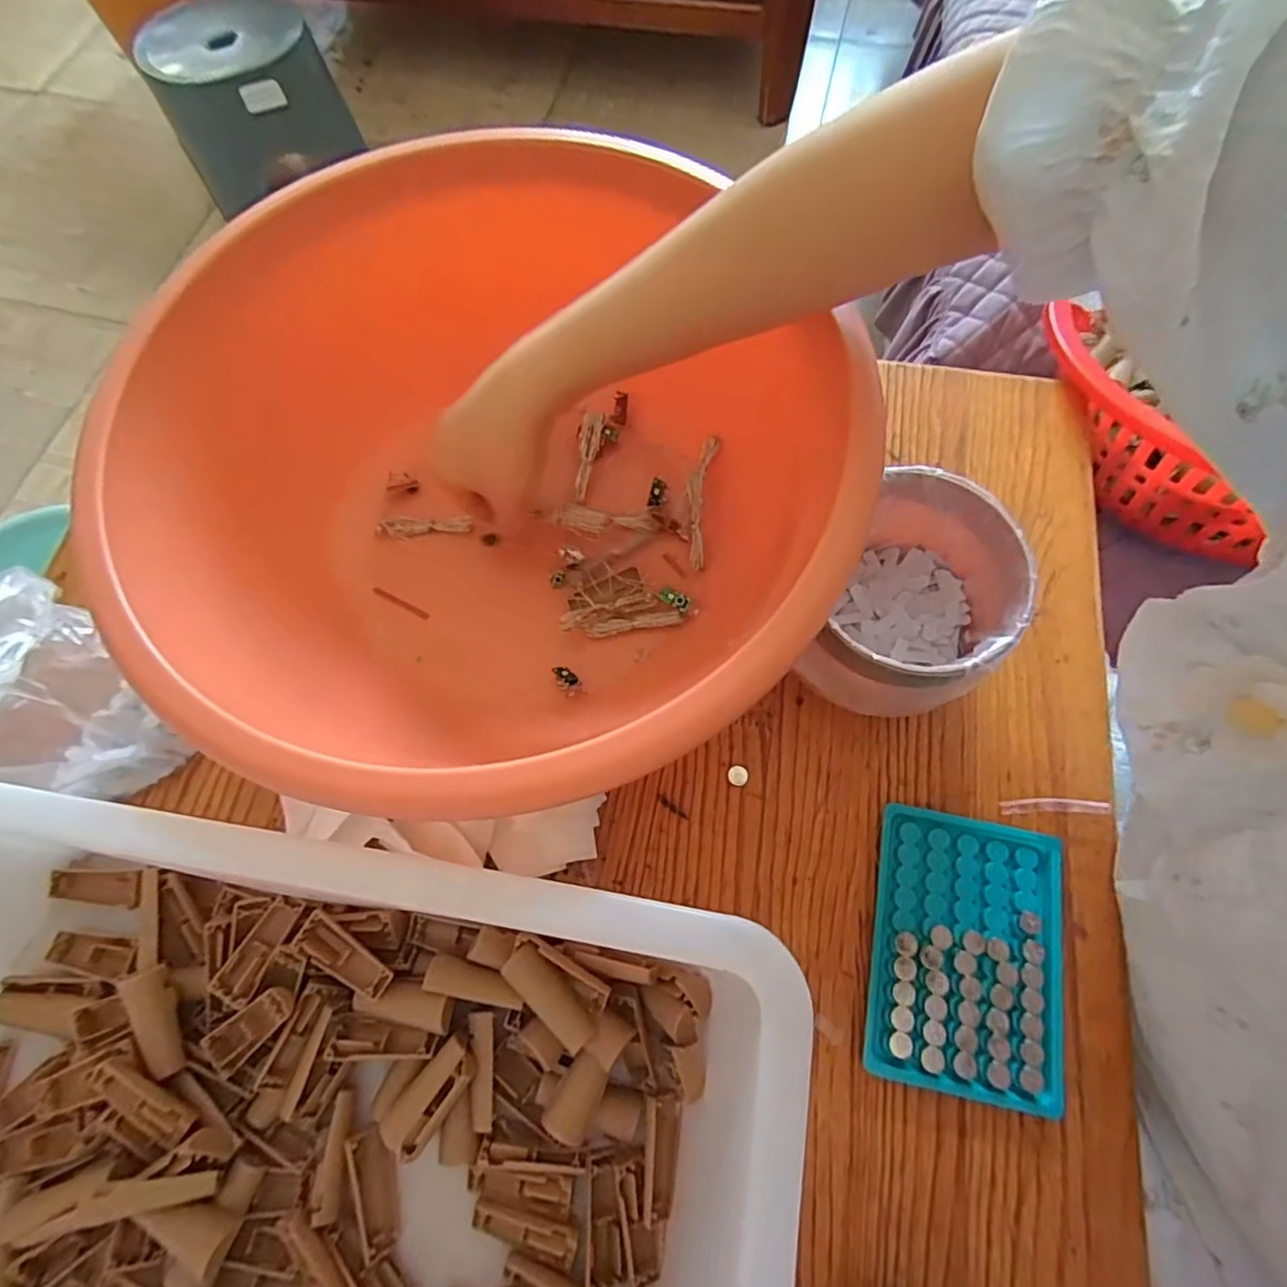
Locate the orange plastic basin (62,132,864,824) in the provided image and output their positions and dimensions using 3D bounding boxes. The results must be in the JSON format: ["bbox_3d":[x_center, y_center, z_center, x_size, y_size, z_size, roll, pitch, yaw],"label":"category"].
[{"bbox_3d":[-0.072,-0.082,0.341,0.321,0.143,0.347,13,70,6],"label":"orange plastic basin"}]

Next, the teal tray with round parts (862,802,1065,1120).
[{"bbox_3d":[0.169,0.159,0.323,0.091,0.008,0.131,12,70,5],"label":"teal tray with round parts"}]

